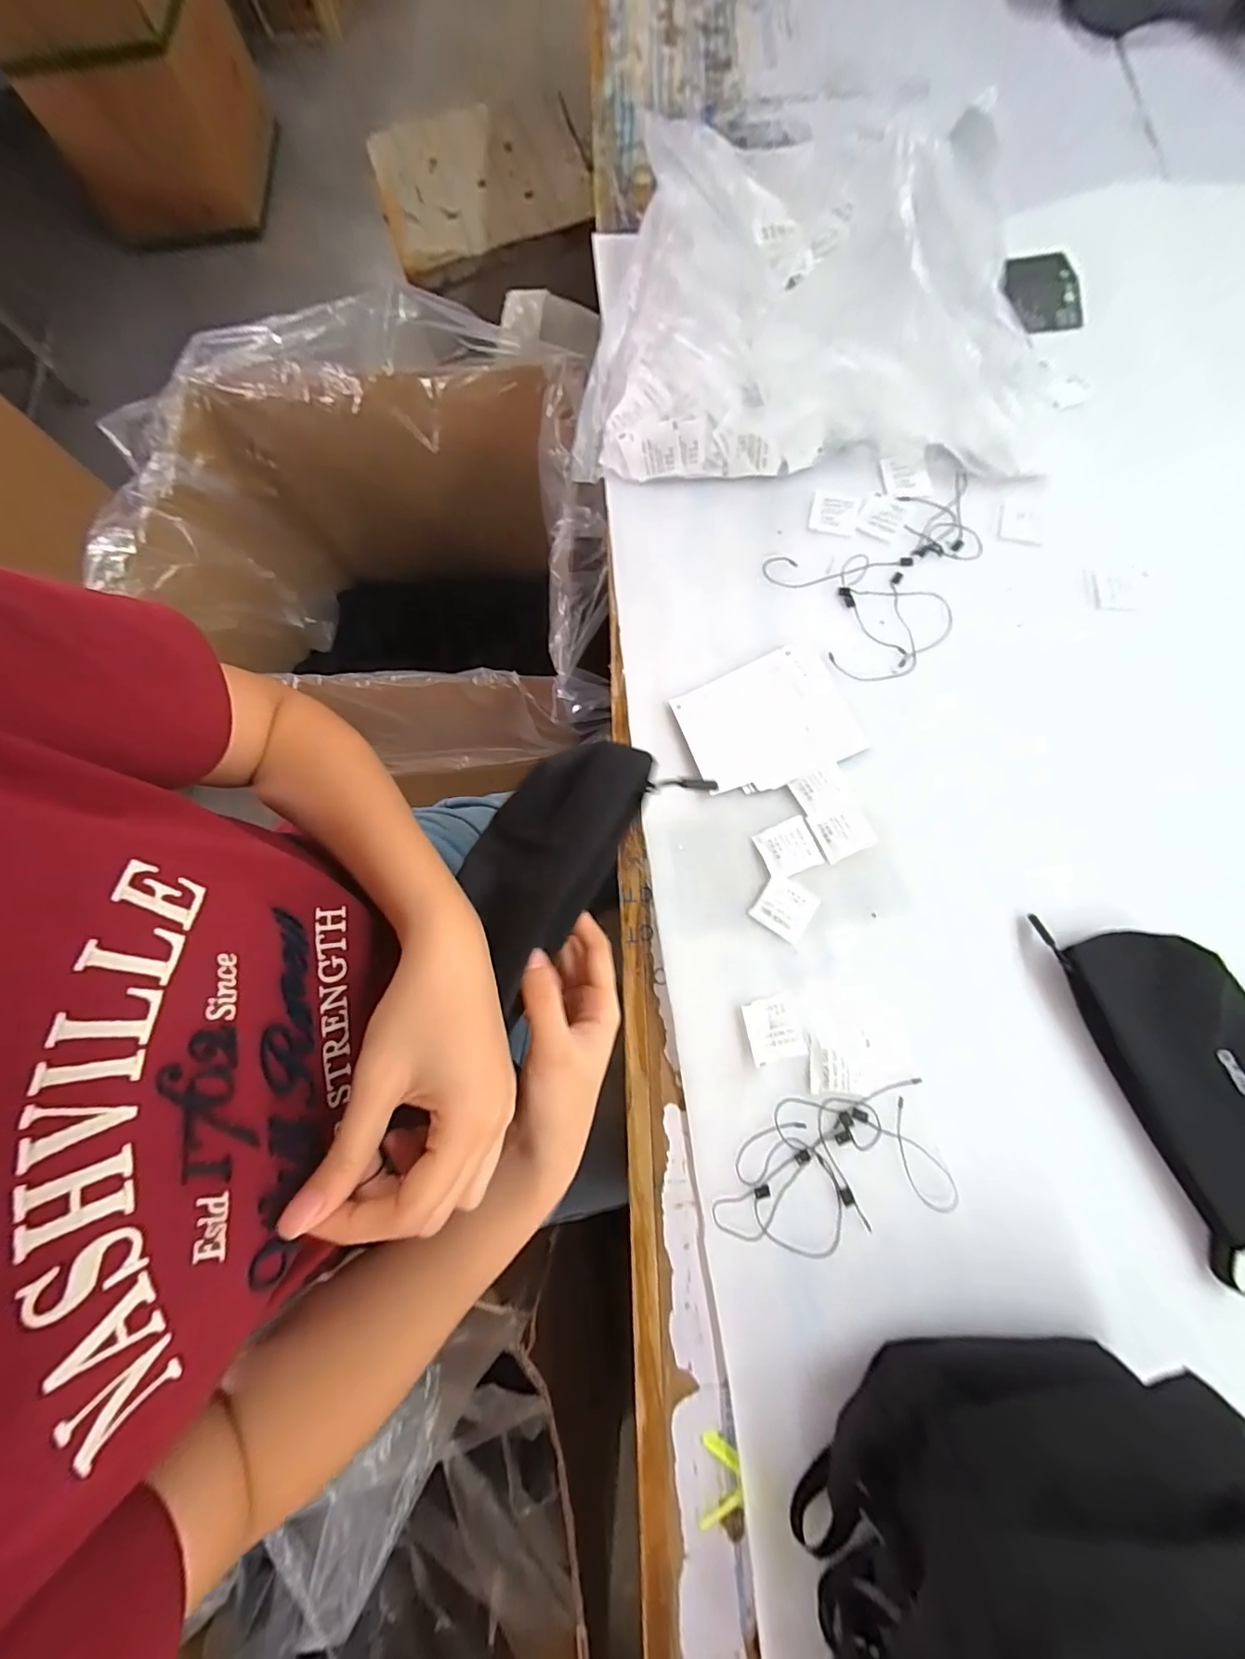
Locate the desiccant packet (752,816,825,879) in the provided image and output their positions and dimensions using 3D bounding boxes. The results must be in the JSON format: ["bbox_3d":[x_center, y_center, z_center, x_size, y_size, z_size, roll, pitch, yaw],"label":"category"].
[{"bbox_3d":[0.129,0.014,0.413,0.043,0.004,0.039,-21,77,-4],"label":"desiccant packet"}]

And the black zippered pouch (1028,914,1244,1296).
[{"bbox_3d":[0.381,0.164,0.350,0.080,0.041,0.211,-21,77,-4],"label":"black zippered pouch"}]

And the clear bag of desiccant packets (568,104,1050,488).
[{"bbox_3d":[0.185,-0.500,0.471,0.409,0.133,0.351,7,76,3],"label":"clear bag of desiccant packets"}]

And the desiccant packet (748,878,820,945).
[{"bbox_3d":[0.123,0.058,0.402,0.041,0.004,0.040,34,79,9],"label":"desiccant packet"}]

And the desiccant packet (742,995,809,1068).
[{"bbox_3d":[0.108,0.143,0.380,0.039,0.004,0.042,-12,81,-9],"label":"desiccant packet"}]

